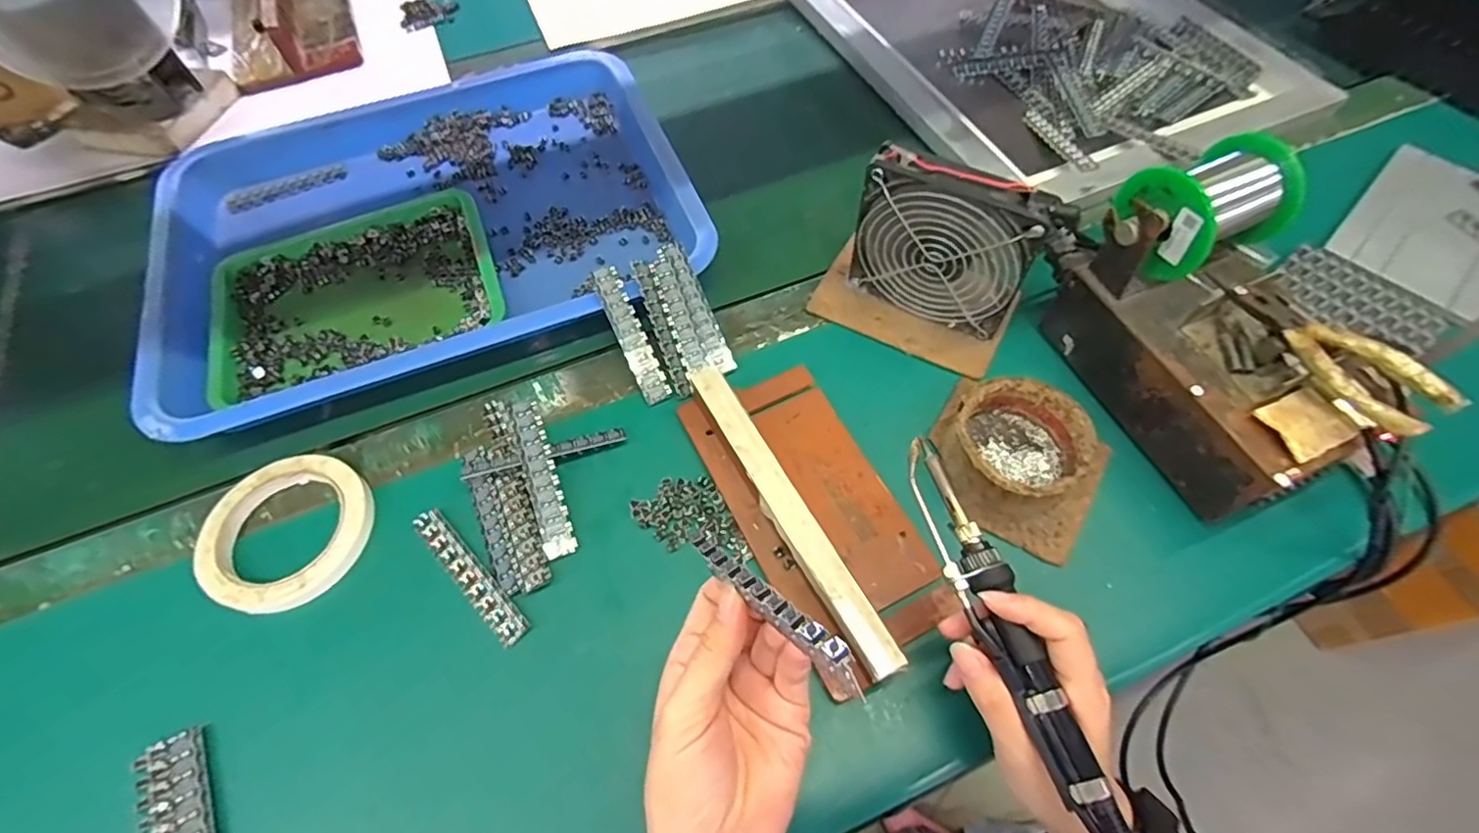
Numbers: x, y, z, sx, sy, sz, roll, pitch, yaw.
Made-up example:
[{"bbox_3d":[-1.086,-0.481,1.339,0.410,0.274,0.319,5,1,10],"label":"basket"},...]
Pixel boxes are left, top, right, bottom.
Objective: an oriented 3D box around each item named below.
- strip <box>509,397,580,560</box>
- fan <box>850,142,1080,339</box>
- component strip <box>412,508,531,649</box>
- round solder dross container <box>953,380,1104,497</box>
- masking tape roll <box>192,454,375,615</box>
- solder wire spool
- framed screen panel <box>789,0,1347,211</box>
[{"bbox_3d":[-0.131,0.041,0.413,0.020,0.007,0.107,-18,74,-9],"label":"strip"},{"bbox_3d":[0.143,-0.115,0.438,0.124,0.126,0.024,24,63,15],"label":"fan"},{"bbox_3d":[-0.172,0.100,0.396,0.108,0.004,0.019,40,69,22],"label":"component strip"},{"bbox_3d":[0.182,0.018,0.410,0.082,0.042,0.080,-1,60,1],"label":"round solder dross container"},{"bbox_3d":[-0.300,0.075,0.412,0.108,0.020,0.101,-1,60,1],"label":"masking tape roll"},{"bbox_3d":[0.288,-0.133,0.387,0.088,0.058,0.070,-26,62,-13],"label":"solder wire spool"},{"bbox_3d":[0.308,-0.408,0.672,0.385,0.040,0.483,-24,62,-12],"label":"framed screen panel"}]

